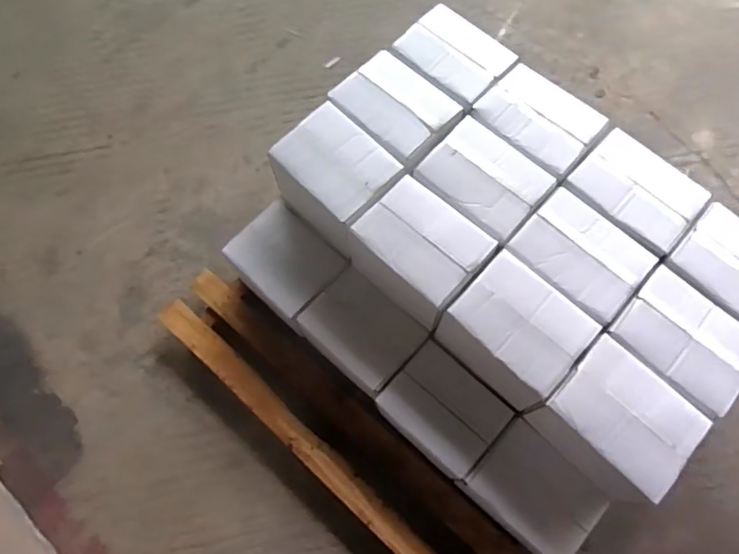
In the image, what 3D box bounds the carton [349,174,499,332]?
[{"bbox_3d":[0.093,-0.040,1.141,0.230,0.195,0.164,41,75,13],"label":"carton"}]

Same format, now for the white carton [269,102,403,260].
[{"bbox_3d":[-0.068,-0.192,1.183,0.230,0.181,0.169,42,76,14],"label":"white carton"}]

